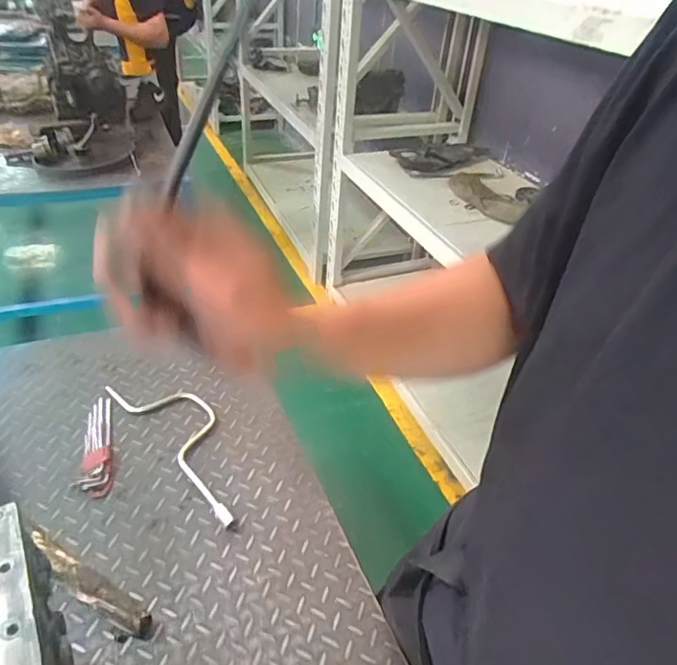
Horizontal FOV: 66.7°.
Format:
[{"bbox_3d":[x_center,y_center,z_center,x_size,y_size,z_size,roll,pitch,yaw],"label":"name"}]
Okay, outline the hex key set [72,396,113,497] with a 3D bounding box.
[{"bbox_3d":[-0.427,0.193,0.917,0.060,0.022,0.206,-3,39,-12],"label":"hex key set"}]

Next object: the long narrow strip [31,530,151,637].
[{"bbox_3d":[-0.360,0.353,0.726,0.224,0.028,0.035,24,41,20],"label":"long narrow strip"}]

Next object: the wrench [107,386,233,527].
[{"bbox_3d":[-0.270,0.189,0.943,0.117,0.024,0.379,-29,50,-36],"label":"wrench"}]

